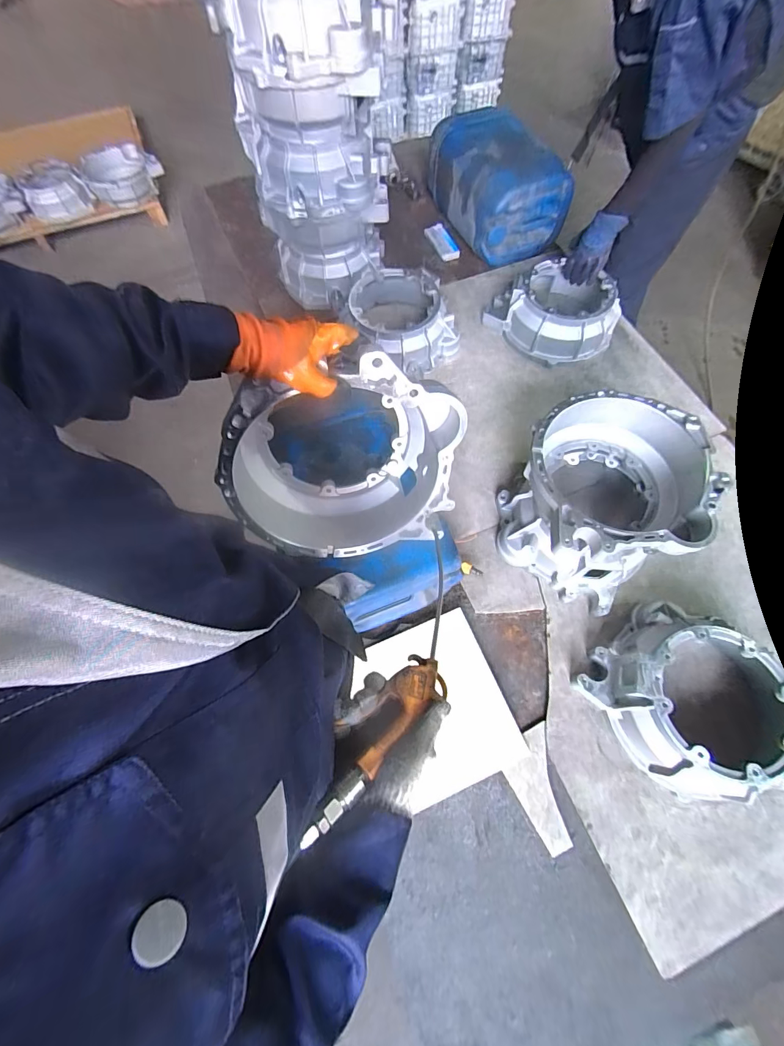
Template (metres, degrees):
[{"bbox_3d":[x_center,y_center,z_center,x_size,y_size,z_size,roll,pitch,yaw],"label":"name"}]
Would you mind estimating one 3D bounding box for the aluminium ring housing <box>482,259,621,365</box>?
[{"bbox_3d":[0.450,-0.584,1.146,0.265,0.137,0.298,-26,68,-11],"label":"aluminium ring housing"}]

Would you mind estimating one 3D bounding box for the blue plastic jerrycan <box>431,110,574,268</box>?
[{"bbox_3d":[0.318,-1.067,1.292,0.268,0.235,0.432,-19,67,-8],"label":"blue plastic jerrycan"}]

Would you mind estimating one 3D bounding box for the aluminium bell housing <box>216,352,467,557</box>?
[{"bbox_3d":[-0.068,-0.085,0.598,0.321,0.294,0.176,-9,66,-4],"label":"aluminium bell housing"}]

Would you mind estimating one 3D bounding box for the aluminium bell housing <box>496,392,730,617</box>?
[{"bbox_3d":[0.411,-0.042,0.846,0.320,0.256,0.341,27,69,12],"label":"aluminium bell housing"}]

